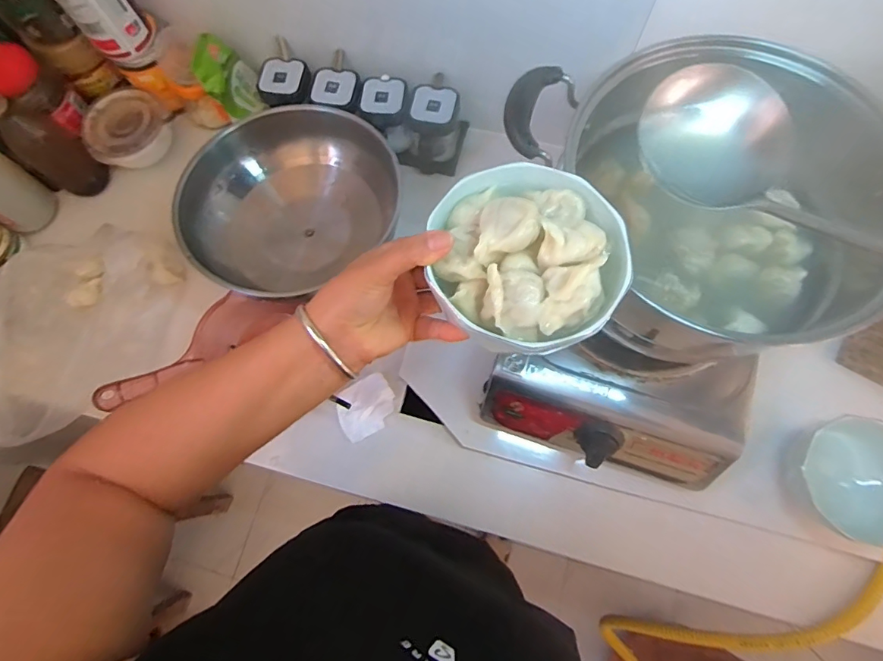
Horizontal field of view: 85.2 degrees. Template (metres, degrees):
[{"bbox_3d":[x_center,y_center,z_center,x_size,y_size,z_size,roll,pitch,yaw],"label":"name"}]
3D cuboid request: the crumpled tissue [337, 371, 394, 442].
[{"bbox_3d":[-0.103,0.103,0.657,0.078,0.014,0.074,-28,74,-7],"label":"crumpled tissue"}]

